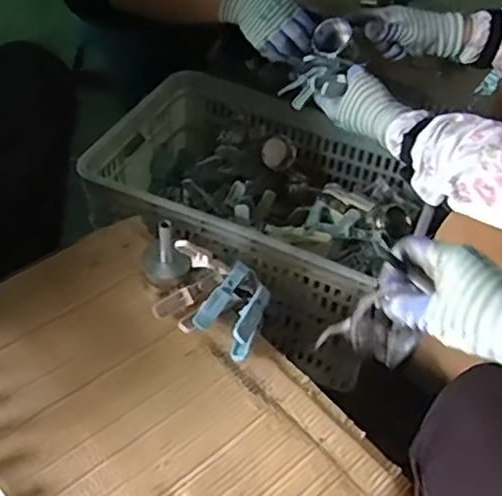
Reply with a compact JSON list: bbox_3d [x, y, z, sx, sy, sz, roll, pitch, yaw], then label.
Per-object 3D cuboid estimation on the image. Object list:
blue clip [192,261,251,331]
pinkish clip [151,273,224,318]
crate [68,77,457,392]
[{"bbox_3d":[-0.036,0.060,0.751,0.021,0.025,0.098,29,64,20],"label":"blue clip"},{"bbox_3d":[-0.077,0.058,0.767,0.097,0.020,0.021,-27,55,-27],"label":"pinkish clip"},{"bbox_3d":[0.001,-0.105,1.046,0.491,0.155,0.354,21,49,14],"label":"crate"}]

